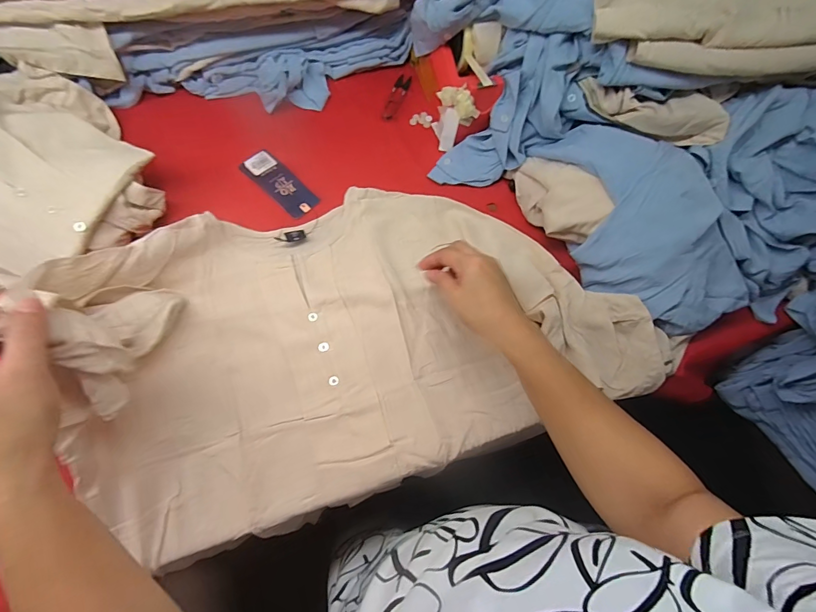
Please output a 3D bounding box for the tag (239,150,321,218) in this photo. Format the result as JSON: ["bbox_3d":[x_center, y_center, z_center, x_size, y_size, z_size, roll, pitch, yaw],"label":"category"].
[{"bbox_3d":[-0.179,-0.171,0.531,0.119,0.005,0.046,42,70,13],"label":"tag"}]

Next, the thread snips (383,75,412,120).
[{"bbox_3d":[-0.019,-0.330,0.605,0.021,0.008,0.098,21,67,4],"label":"thread snips"}]

